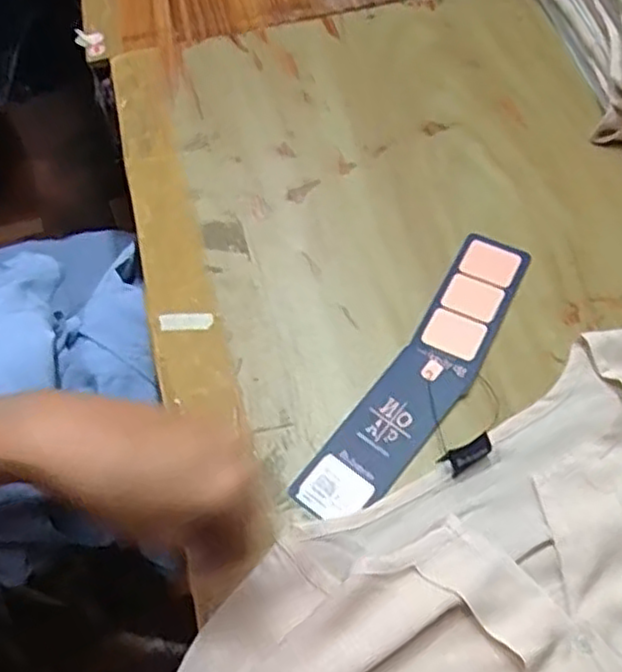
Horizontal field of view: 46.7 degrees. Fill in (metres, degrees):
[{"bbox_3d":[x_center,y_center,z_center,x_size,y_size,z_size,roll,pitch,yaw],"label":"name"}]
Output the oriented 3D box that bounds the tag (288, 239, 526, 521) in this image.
[{"bbox_3d":[0.071,0.021,0.443,0.049,0.004,0.219,30,66,19],"label":"tag"}]

